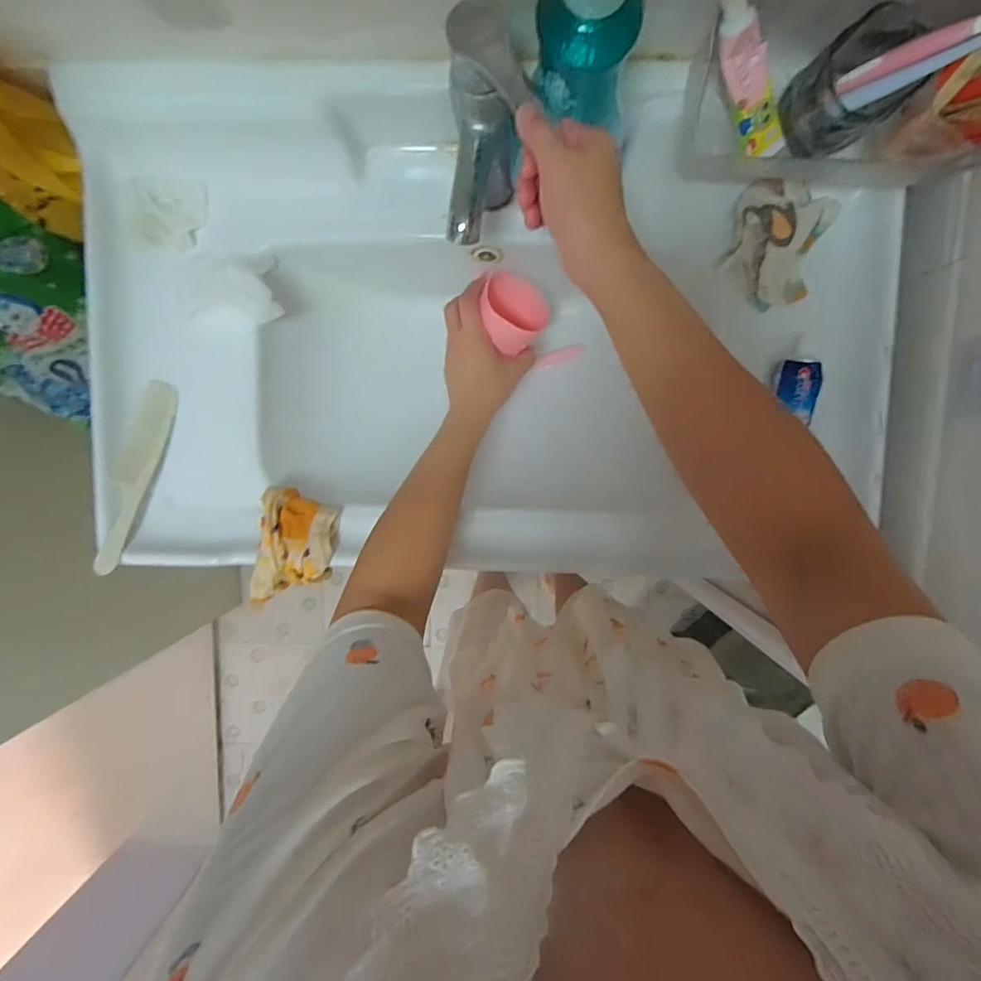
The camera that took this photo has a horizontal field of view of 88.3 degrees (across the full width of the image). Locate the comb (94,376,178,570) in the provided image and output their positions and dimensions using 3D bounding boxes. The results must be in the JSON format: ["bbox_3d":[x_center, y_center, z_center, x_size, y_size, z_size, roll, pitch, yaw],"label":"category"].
[{"bbox_3d":[-0.382,-0.017,0.541,0.036,0.006,0.206,24,75,-43],"label":"comb"}]

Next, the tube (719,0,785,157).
[{"bbox_3d":[0.211,-0.333,0.413,0.031,0.019,0.126,-48,133,5],"label":"tube"}]

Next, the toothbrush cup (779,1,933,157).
[{"bbox_3d":[0.293,-0.328,0.420,0.080,0.083,0.072,-35,93,4],"label":"toothbrush cup"}]

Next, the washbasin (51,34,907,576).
[{"bbox_3d":[-0.009,-0.155,0.554,0.805,0.149,0.484,1,95,2],"label":"washbasin"}]

